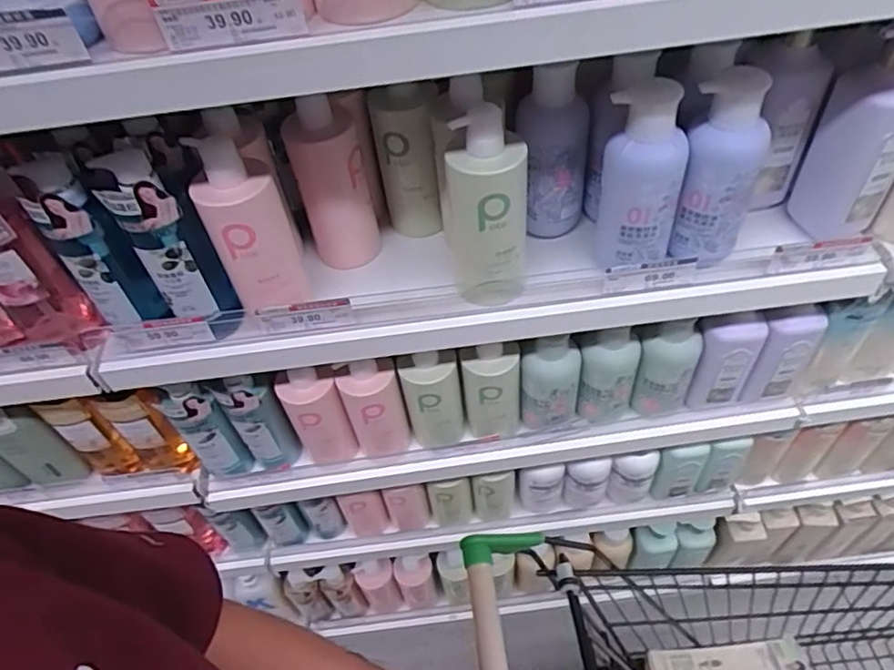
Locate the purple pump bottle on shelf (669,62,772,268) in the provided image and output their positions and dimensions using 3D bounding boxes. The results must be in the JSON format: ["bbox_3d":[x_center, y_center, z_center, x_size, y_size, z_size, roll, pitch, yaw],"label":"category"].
[{"bbox_3d":[0.281,-0.163,0.638,0.079,0.186,0.070,19,56,20],"label":"purple pump bottle on shelf"}]

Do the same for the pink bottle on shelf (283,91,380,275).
[{"bbox_3d":[-0.129,-0.175,0.703,0.077,0.226,0.076,-14,52,-5],"label":"pink bottle on shelf"}]

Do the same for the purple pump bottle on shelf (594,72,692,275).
[{"bbox_3d":[0.200,-0.159,0.636,0.087,0.181,0.066,-2,52,5],"label":"purple pump bottle on shelf"}]

